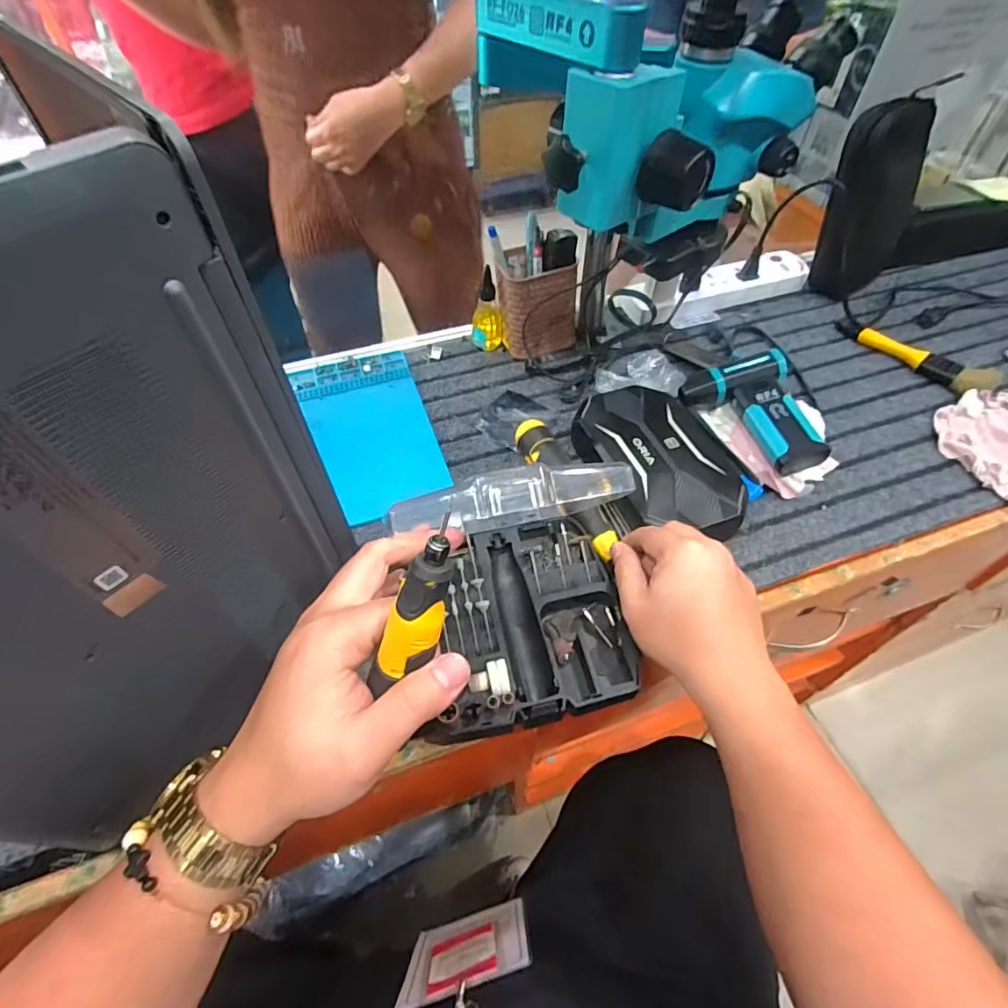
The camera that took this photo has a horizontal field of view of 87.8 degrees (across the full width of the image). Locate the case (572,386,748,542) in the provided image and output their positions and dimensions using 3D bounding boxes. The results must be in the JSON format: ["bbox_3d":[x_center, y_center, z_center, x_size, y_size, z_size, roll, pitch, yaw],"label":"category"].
[{"bbox_3d":[0.153,-0.042,0.514,0.136,0.043,0.180,-10,53,-7],"label":"case"}]

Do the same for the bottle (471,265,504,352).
[{"bbox_3d":[-0.021,-0.237,0.637,0.031,0.099,0.030,36,61,25],"label":"bottle"}]

